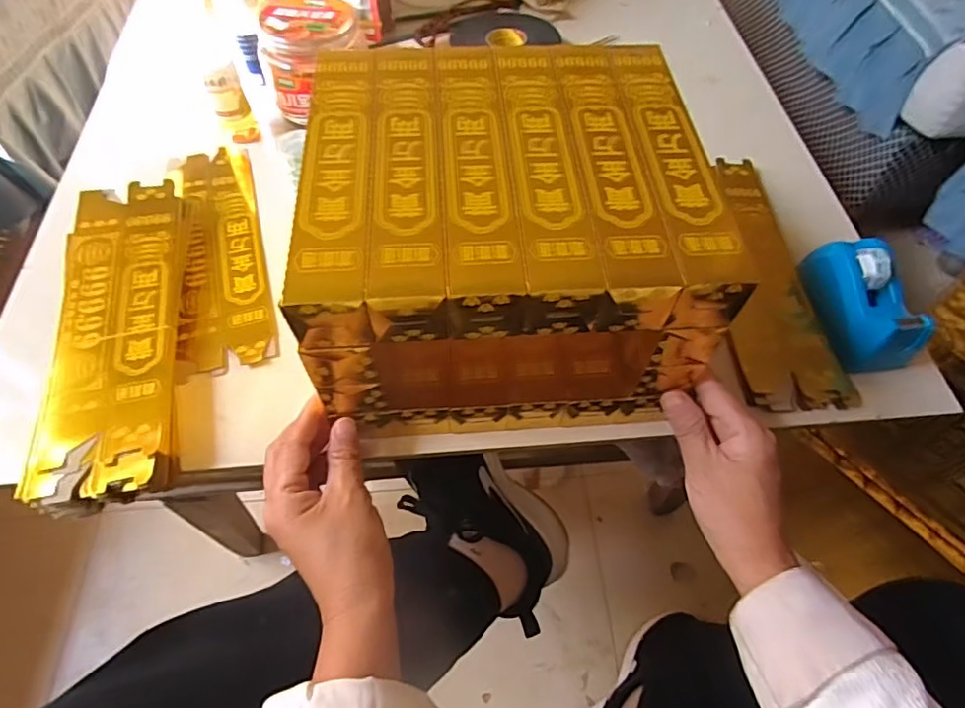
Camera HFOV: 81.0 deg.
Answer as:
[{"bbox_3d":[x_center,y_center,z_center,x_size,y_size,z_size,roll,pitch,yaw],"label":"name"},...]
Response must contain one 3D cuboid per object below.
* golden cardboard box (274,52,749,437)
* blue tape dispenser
[{"bbox_3d":[0.014,-0.091,0.413,0.247,0.137,0.227,-4,58,-3],"label":"golden cardboard box"},{"bbox_3d":[0.323,-0.048,0.480,0.053,0.065,0.118,-13,59,-8],"label":"blue tape dispenser"}]

